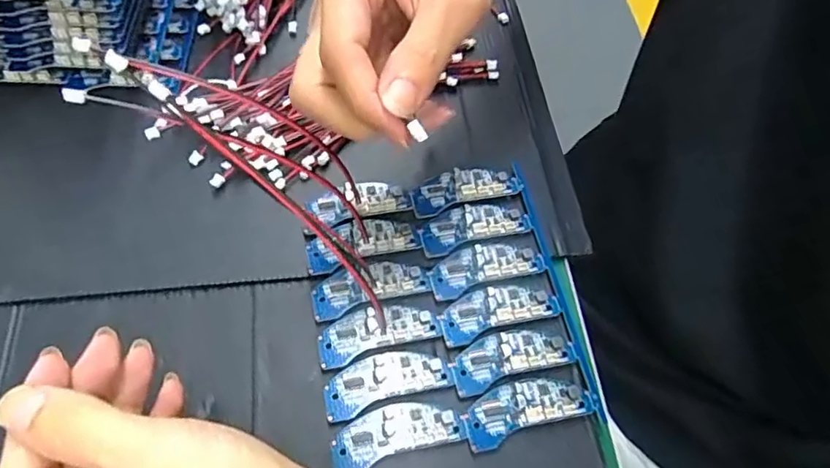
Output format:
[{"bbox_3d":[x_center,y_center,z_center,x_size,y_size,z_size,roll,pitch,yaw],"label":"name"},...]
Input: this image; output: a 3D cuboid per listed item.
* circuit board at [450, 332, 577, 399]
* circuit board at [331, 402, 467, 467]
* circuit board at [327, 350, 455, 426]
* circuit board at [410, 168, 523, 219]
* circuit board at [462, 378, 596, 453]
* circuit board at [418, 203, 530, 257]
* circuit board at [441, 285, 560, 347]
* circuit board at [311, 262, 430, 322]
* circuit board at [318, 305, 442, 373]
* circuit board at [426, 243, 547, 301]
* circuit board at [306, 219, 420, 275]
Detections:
[{"bbox_3d":[0.050,0.062,0.294,0.064,0.006,0.024,-17,62,-12],"label":"circuit board"},{"bbox_3d":[-0.009,0.094,0.272,0.062,0.004,0.025,-14,61,-10],"label":"circuit board"},{"bbox_3d":[-0.014,0.071,0.285,0.063,0.004,0.025,-15,62,-11],"label":"circuit board"},{"bbox_3d":[0.030,-0.029,0.343,0.067,0.004,0.024,-15,62,-11],"label":"circuit board"},{"bbox_3d":[0.055,0.083,0.281,0.064,0.006,0.025,-16,62,-12],"label":"circuit board"},{"bbox_3d":[0.034,-0.006,0.332,0.064,0.004,0.025,-16,62,-11],"label":"circuit board"},{"bbox_3d":[0.045,0.039,0.307,0.065,0.004,0.026,-14,61,-10],"label":"circuit board"},{"bbox_3d":[-0.025,0.027,0.310,0.063,0.004,0.024,-14,61,-10],"label":"circuit board"},{"bbox_3d":[-0.020,0.049,0.298,0.063,0.005,0.025,-15,62,-11],"label":"circuit board"},{"bbox_3d":[0.039,0.016,0.319,0.064,0.004,0.025,-16,62,-11],"label":"circuit board"},{"bbox_3d":[-0.030,0.003,0.321,0.063,0.007,0.027,-18,62,-12],"label":"circuit board"}]

